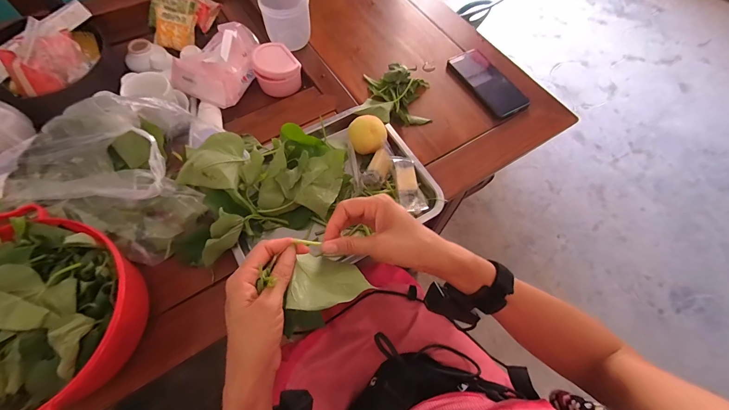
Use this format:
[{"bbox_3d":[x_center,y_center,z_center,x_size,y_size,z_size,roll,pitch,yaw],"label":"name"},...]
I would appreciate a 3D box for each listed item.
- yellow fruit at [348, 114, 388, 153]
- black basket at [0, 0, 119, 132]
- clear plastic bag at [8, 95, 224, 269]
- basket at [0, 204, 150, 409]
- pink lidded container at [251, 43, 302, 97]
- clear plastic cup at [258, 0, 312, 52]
[{"bbox_3d":[0.005,-0.110,0.535,0.060,0.047,0.057,-8,65,-6],"label":"yellow fruit"},{"bbox_3d":[-0.555,-0.286,0.535,0.192,0.195,0.191,-41,72,-19],"label":"black basket"},{"bbox_3d":[-0.318,-0.054,0.453,0.245,0.139,0.209,21,65,8],"label":"clear plastic bag"},{"bbox_3d":[-0.362,0.125,0.360,0.216,0.102,0.216,18,65,7],"label":"basket"},{"bbox_3d":[-0.166,-0.257,0.632,0.084,0.066,0.085,-18,66,-11],"label":"pink lidded container"},{"bbox_3d":[-0.146,-0.347,0.626,0.087,0.097,0.081,1,64,-2],"label":"clear plastic cup"}]

